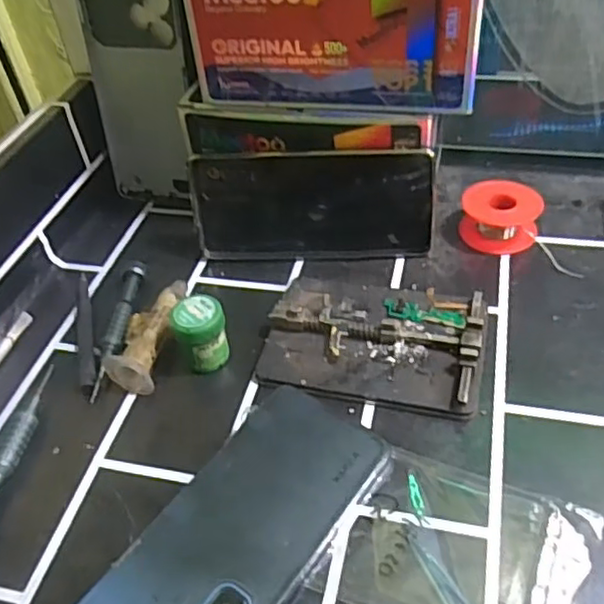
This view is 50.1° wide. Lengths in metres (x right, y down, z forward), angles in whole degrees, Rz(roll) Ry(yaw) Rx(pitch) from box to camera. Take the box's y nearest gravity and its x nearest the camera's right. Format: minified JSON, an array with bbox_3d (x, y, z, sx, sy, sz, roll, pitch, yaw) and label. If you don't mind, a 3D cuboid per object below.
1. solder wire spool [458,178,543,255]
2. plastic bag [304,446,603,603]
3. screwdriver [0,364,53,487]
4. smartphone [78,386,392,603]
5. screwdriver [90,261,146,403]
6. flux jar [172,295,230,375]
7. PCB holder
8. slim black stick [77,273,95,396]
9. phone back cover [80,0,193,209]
[{"bbox_3d":[0.140,-0.060,0.456,0.052,0.030,0.052,-4,45,4],"label":"solder wire spool"},{"bbox_3d":[0.075,0.117,0.302,0.111,0.005,0.083,15,49,21],"label":"plastic bag"},{"bbox_3d":[-0.161,0.079,0.359,0.016,0.019,0.114,-2,45,5],"label":"screwdriver"},{"bbox_3d":[-0.029,0.113,0.313,0.075,0.013,0.164,25,53,29],"label":"smartphone"},{"bbox_3d":[-0.119,0.014,0.418,0.013,0.013,0.111,-2,45,6],"label":"screwdriver"},{"bbox_3d":[-0.060,0.021,0.392,0.029,0.041,0.028,-4,45,4],"label":"flux jar"},{"bbox_3d":[0.044,0.019,0.394,0.129,0.018,0.092,7,47,14],"label":"PCB holder"},{"bbox_3d":[-0.143,0.018,0.425,0.010,0.007,0.111,-16,45,-9],"label":"slim black stick"},{"bbox_3d":[-0.121,-0.152,0.490,0.074,0.166,0.015,9,37,12],"label":"phone back cover"}]

